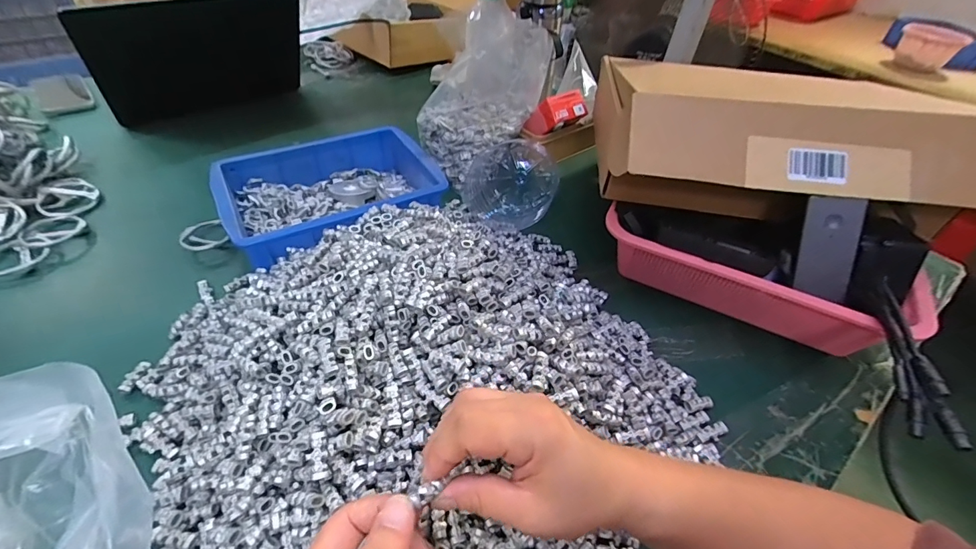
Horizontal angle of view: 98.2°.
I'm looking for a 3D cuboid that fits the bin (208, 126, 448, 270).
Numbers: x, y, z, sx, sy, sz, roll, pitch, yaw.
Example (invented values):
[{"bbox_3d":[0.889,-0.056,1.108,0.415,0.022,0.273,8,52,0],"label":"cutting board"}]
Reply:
[{"bbox_3d":[-0.196,-0.098,0.538,0.239,0.076,0.182,-21,50,-25],"label":"bin"}]

